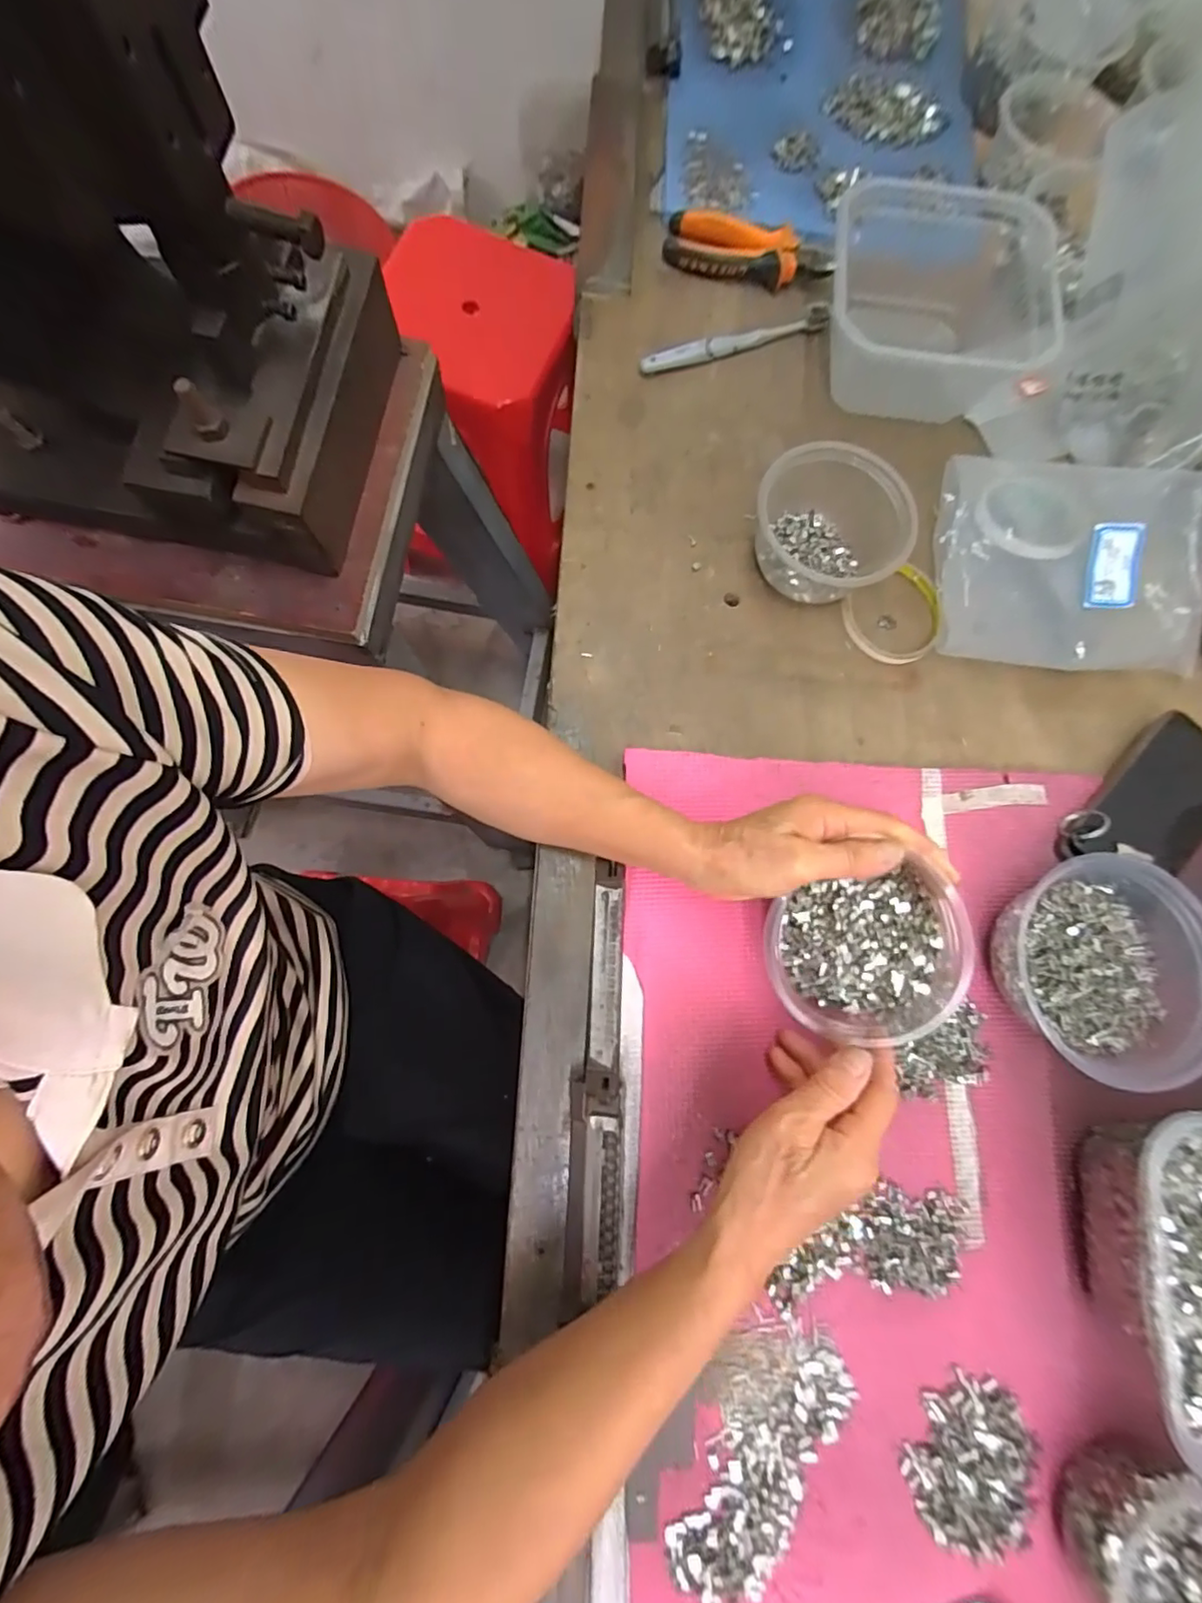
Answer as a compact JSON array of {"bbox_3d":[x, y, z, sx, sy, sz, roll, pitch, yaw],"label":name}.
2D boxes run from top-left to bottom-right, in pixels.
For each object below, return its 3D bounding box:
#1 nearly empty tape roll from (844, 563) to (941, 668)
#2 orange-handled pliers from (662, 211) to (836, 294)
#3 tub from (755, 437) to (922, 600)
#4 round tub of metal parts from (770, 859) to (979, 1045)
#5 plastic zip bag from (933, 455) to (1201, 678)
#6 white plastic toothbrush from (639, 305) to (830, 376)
[{"bbox_3d":[0.237,-0.147,0.458,0.081,0.016,0.069,-25,81,-9],"label":"nearly empty tape roll"},{"bbox_3d":[0.133,-0.497,0.514,0.147,0.016,0.059,10,78,-3],"label":"orange-handled pliers"},{"bbox_3d":[0.169,-0.211,0.436,0.110,0.073,0.122,4,76,-4],"label":"tub"},{"bbox_3d":[0.160,0.090,0.354,0.108,0.055,0.095,-21,89,11],"label":"round tub of metal parts"},{"bbox_3d":[0.377,-0.190,0.458,0.212,0.020,0.163,5,90,1],"label":"plastic zip bag"},{"bbox_3d":[0.119,-0.403,0.498,0.181,0.011,0.017,-21,79,-4],"label":"white plastic toothbrush"}]

